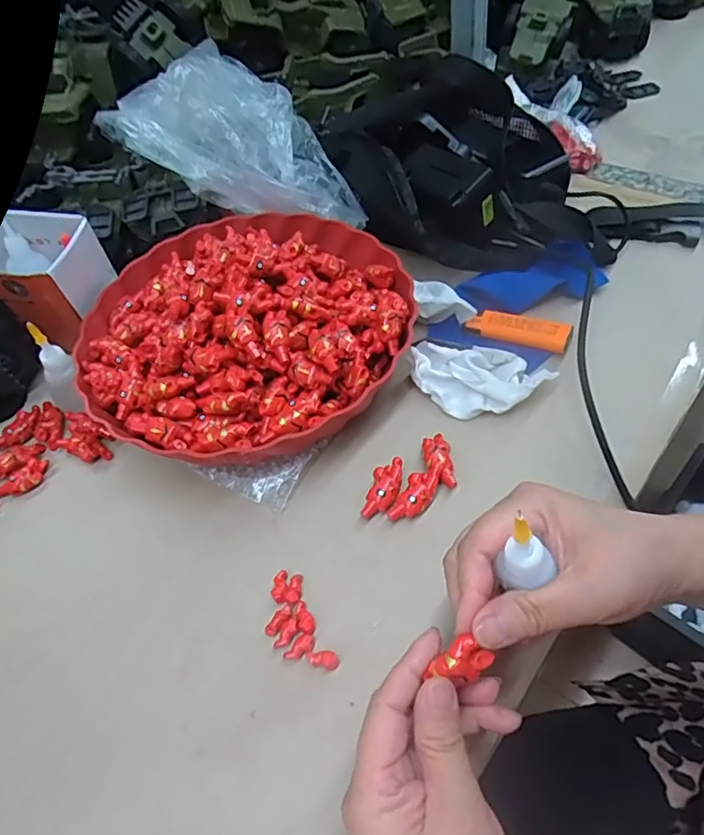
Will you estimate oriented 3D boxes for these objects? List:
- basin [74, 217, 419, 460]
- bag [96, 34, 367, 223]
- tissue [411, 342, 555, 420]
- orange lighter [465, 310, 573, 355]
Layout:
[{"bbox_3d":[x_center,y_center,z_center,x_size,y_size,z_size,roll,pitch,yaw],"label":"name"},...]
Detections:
[{"bbox_3d":[-0.081,-0.077,0.417,0.228,0.073,0.240,-4,51,6],"label":"basin"},{"bbox_3d":[-0.105,-0.245,0.473,0.221,0.092,0.098,16,56,21],"label":"bag"},{"bbox_3d":[0.091,-0.029,0.400,0.095,0.024,0.054,2,52,11],"label":"tissue"},{"bbox_3d":[0.126,-0.067,0.424,0.074,0.008,0.024,17,76,23],"label":"orange lighter"}]

